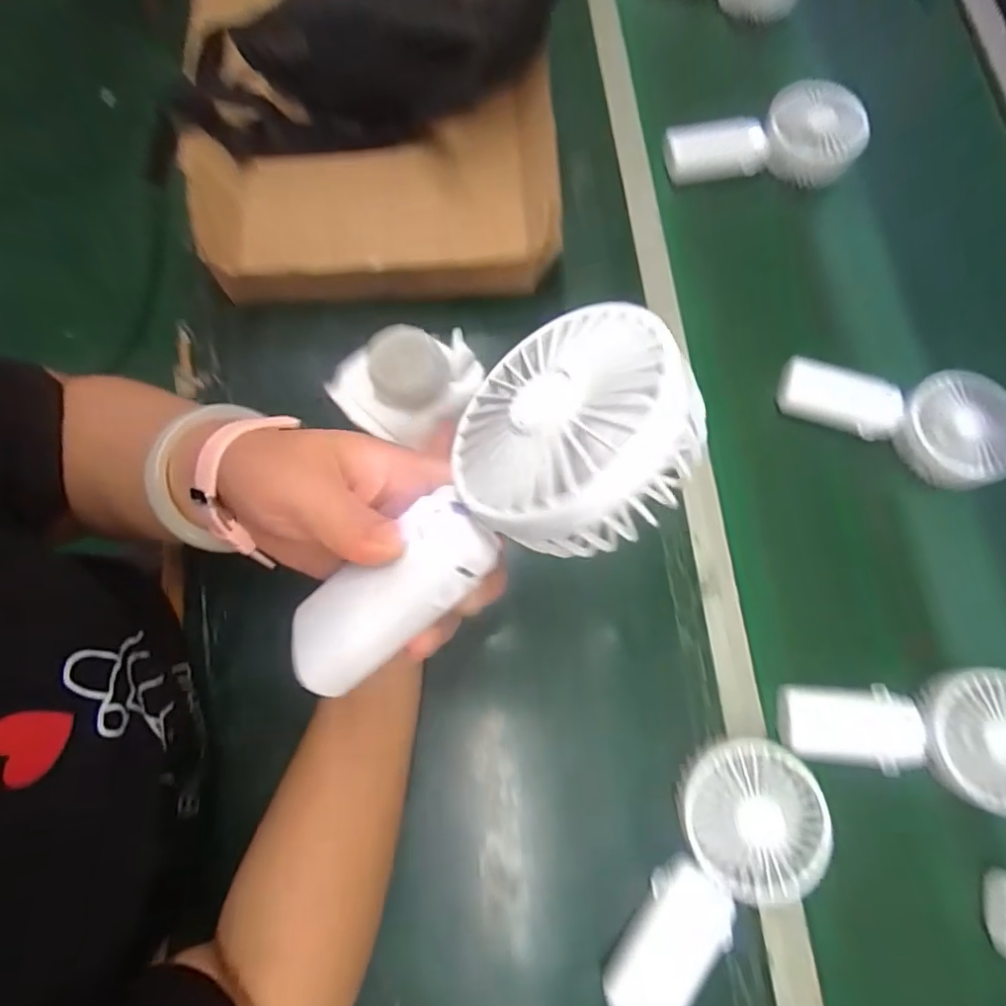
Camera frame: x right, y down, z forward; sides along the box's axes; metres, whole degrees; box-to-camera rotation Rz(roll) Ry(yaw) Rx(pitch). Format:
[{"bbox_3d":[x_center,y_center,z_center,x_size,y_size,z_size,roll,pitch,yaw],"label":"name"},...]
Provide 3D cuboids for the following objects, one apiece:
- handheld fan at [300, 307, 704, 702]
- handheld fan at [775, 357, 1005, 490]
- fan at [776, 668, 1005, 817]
[{"bbox_3d":[-0.014,0.004,0.202,0.177,0.042,0.078,-39,77,19],"label":"handheld fan"},{"bbox_3d":[0.332,-0.084,0.469,0.185,0.042,0.093,23,74,5],"label":"handheld fan"},{"bbox_3d":[0.295,0.163,0.393,0.182,0.032,0.088,7,73,0],"label":"fan"}]

